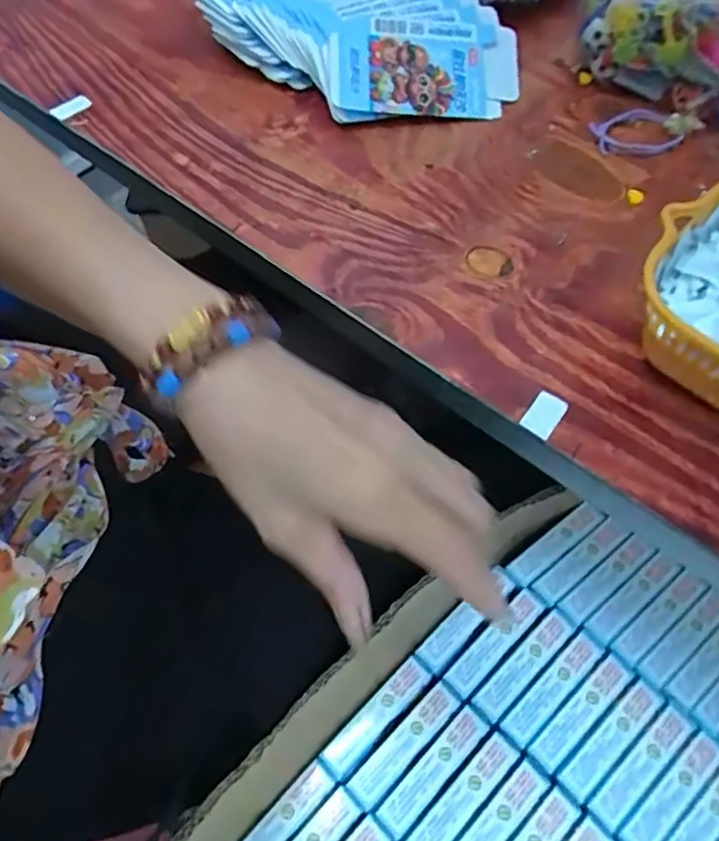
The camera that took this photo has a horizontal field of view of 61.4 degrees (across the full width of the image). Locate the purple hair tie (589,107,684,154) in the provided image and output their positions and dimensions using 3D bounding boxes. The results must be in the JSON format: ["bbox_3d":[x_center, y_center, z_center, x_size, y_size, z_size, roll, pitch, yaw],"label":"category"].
[{"bbox_3d":[0.209,-0.214,0.449,0.064,0.011,0.052,-27,63,-13],"label":"purple hair tie"}]

